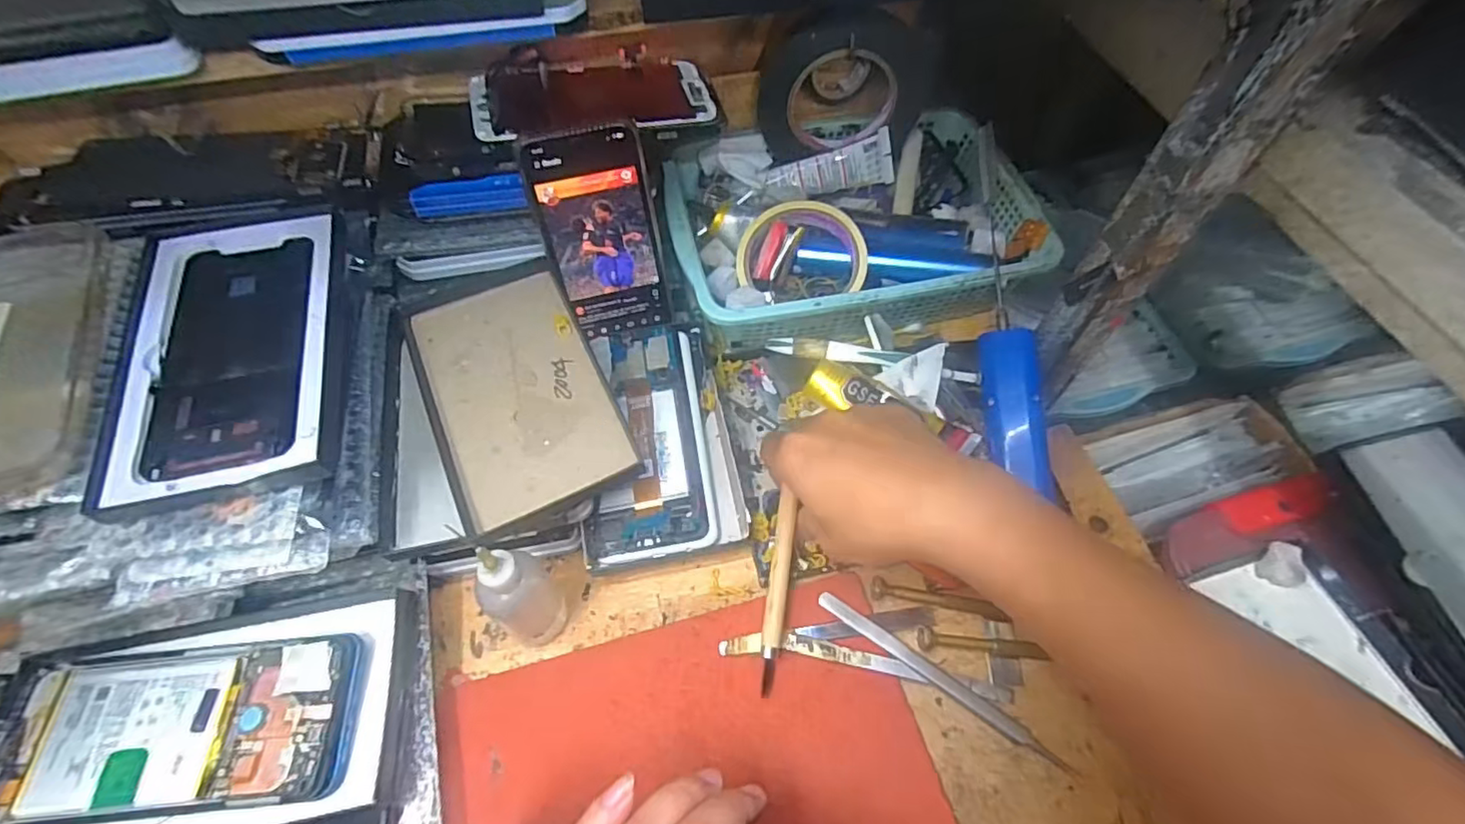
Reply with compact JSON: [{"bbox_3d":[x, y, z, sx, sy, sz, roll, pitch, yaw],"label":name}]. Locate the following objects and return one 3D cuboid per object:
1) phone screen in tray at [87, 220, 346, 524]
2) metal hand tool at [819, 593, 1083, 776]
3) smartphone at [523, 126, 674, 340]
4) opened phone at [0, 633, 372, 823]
[{"bbox_3d":[-0.257,-0.035,0.321,0.099,0.021,0.170,-14,59,-8],"label":"phone screen in tray"},{"bbox_3d":[0.120,0.156,0.360,0.158,0.008,0.010,31,63,17],"label":"metal hand tool"},{"bbox_3d":[-0.088,-0.119,0.425,0.076,0.140,0.006,-14,37,-8],"label":"smartphone"},{"bbox_3d":[-0.268,0.155,0.305,0.156,0.013,0.072,-2,59,-5],"label":"opened phone"}]

